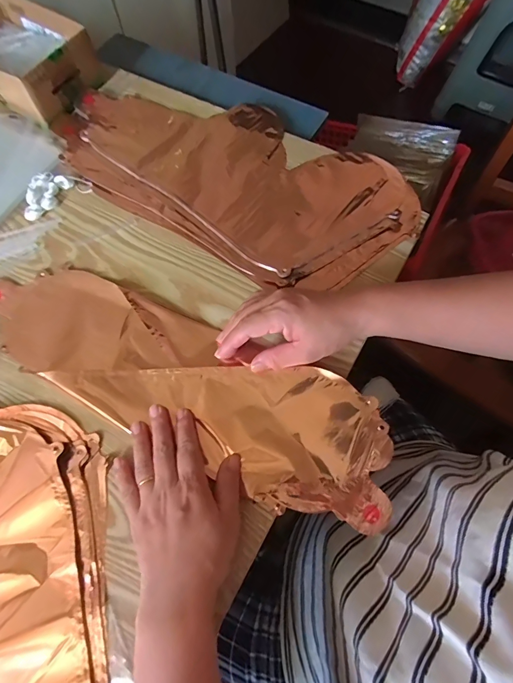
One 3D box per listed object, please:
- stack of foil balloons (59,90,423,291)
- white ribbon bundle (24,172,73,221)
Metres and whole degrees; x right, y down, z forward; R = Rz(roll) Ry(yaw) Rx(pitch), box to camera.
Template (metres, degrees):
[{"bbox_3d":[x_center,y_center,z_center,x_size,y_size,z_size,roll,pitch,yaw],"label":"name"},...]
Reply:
[{"bbox_3d":[-0.036,-0.220,0.473,0.456,0.015,0.224,31,72,14],"label":"stack of foil balloons"},{"bbox_3d":[-0.273,-0.187,0.467,0.046,0.014,0.069,34,73,15],"label":"white ribbon bundle"}]

